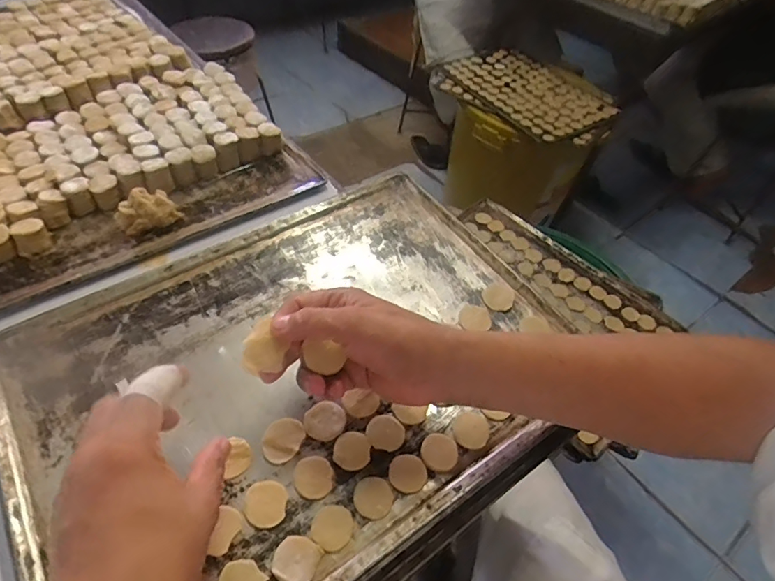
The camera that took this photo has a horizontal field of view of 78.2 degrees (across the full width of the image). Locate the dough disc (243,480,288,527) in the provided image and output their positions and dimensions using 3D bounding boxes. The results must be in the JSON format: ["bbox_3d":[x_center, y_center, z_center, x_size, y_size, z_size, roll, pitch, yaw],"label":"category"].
[{"bbox_3d":[-0.089,0.153,0.345,0.030,0.004,0.031,3,49,-3],"label":"dough disc"}]

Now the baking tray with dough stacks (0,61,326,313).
[{"bbox_3d":[-0.353,-0.157,0.615,0.438,0.053,0.310,-27,57,-26],"label":"baking tray with dough stacks"}]

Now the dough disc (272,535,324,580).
[{"bbox_3d":[-0.062,0.182,0.321,0.030,0.005,0.030,3,49,-3],"label":"dough disc"}]

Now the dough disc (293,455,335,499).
[{"bbox_3d":[-0.056,0.140,0.360,0.029,0.004,0.031,3,49,-3],"label":"dough disc"}]

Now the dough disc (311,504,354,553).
[{"bbox_3d":[-0.039,0.167,0.338,0.029,0.004,0.029,3,49,-3],"label":"dough disc"}]

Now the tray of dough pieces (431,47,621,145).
[{"bbox_3d":[0.426,-0.582,1.384,0.422,0.030,0.475,-32,59,-29],"label":"tray of dough pieces"}]

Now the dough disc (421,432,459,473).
[{"bbox_3d":[0.042,0.126,0.374,0.029,0.005,0.029,3,49,-3],"label":"dough disc"}]

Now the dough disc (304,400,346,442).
[{"bbox_3d":[-0.050,0.105,0.384,0.033,0.006,0.029,-2,49,-8],"label":"dough disc"}]

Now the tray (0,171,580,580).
[{"bbox_3d":[-0.074,0.060,0.415,0.456,0.023,0.329,-27,57,-26],"label":"tray"}]

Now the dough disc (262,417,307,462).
[{"bbox_3d":[-0.082,0.116,0.373,0.030,0.004,0.036,18,50,9],"label":"dough disc"}]

